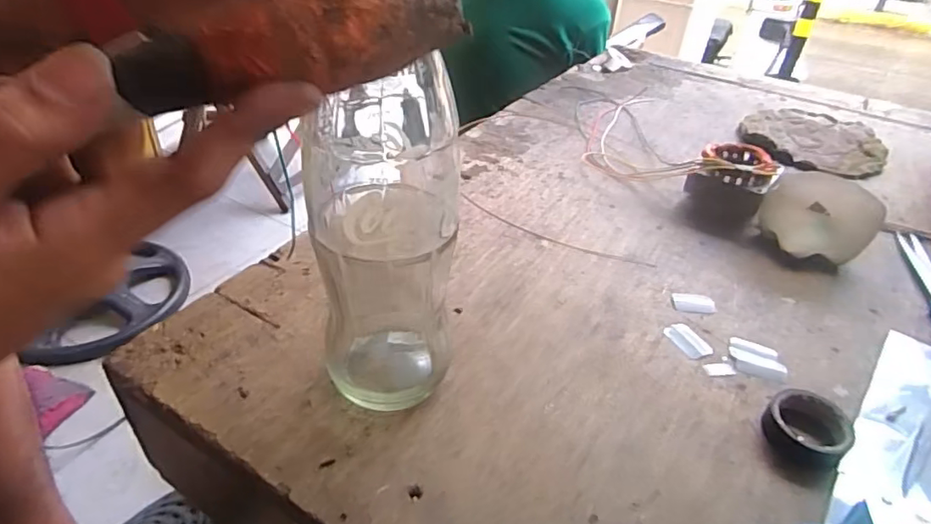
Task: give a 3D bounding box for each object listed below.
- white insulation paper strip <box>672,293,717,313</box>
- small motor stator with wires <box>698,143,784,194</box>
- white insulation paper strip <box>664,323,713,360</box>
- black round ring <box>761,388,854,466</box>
[{"bbox_3d":[0.185,0.033,0.448,0.035,0.004,0.022,6,36,2],"label":"white insulation paper strip"},{"bbox_3d":[0.280,-0.102,0.561,0.071,0.020,0.076,20,40,20],"label":"small motor stator with wires"},{"bbox_3d":[0.166,0.058,0.411,0.024,0.004,0.033,-12,40,-22],"label":"white insulation paper strip"},{"bbox_3d":[0.212,0.102,0.343,0.044,0.019,0.046,3,36,-2],"label":"black round ring"}]

